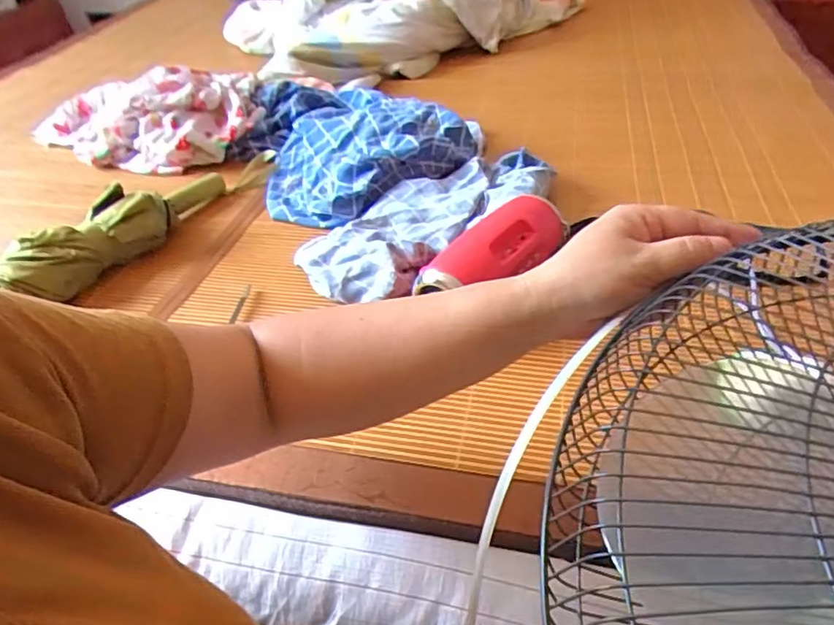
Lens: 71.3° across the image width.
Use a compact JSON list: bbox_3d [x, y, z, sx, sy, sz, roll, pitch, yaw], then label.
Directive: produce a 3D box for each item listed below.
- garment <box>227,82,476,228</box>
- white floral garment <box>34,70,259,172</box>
[{"bbox_3d":[-0.130,-0.287,0.920,0.301,0.075,0.429,-24,45,-19],"label":"garment"},{"bbox_3d":[-0.486,-0.359,1.021,0.426,0.101,0.241,6,43,13],"label":"white floral garment"}]

